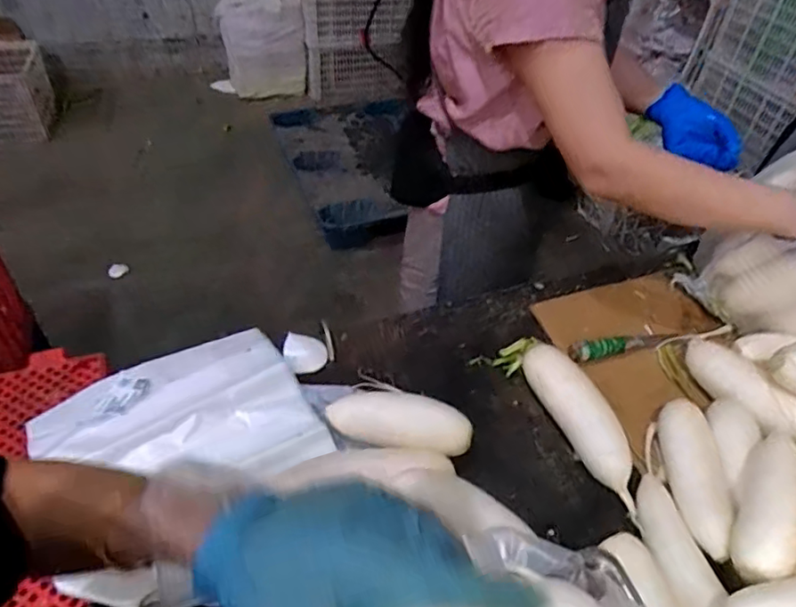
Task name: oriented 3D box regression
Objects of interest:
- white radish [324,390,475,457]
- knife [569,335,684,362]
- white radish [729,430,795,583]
[{"bbox_3d":[0.002,0.143,0.662,0.167,0.057,0.060,10,45,5],"label":"white radish"},{"bbox_3d":[0.319,0.057,0.790,0.162,0.020,0.026,-7,46,-12],"label":"knife"},{"bbox_3d":[0.370,0.197,0.558,0.051,0.045,0.160,21,61,15],"label":"white radish"}]

